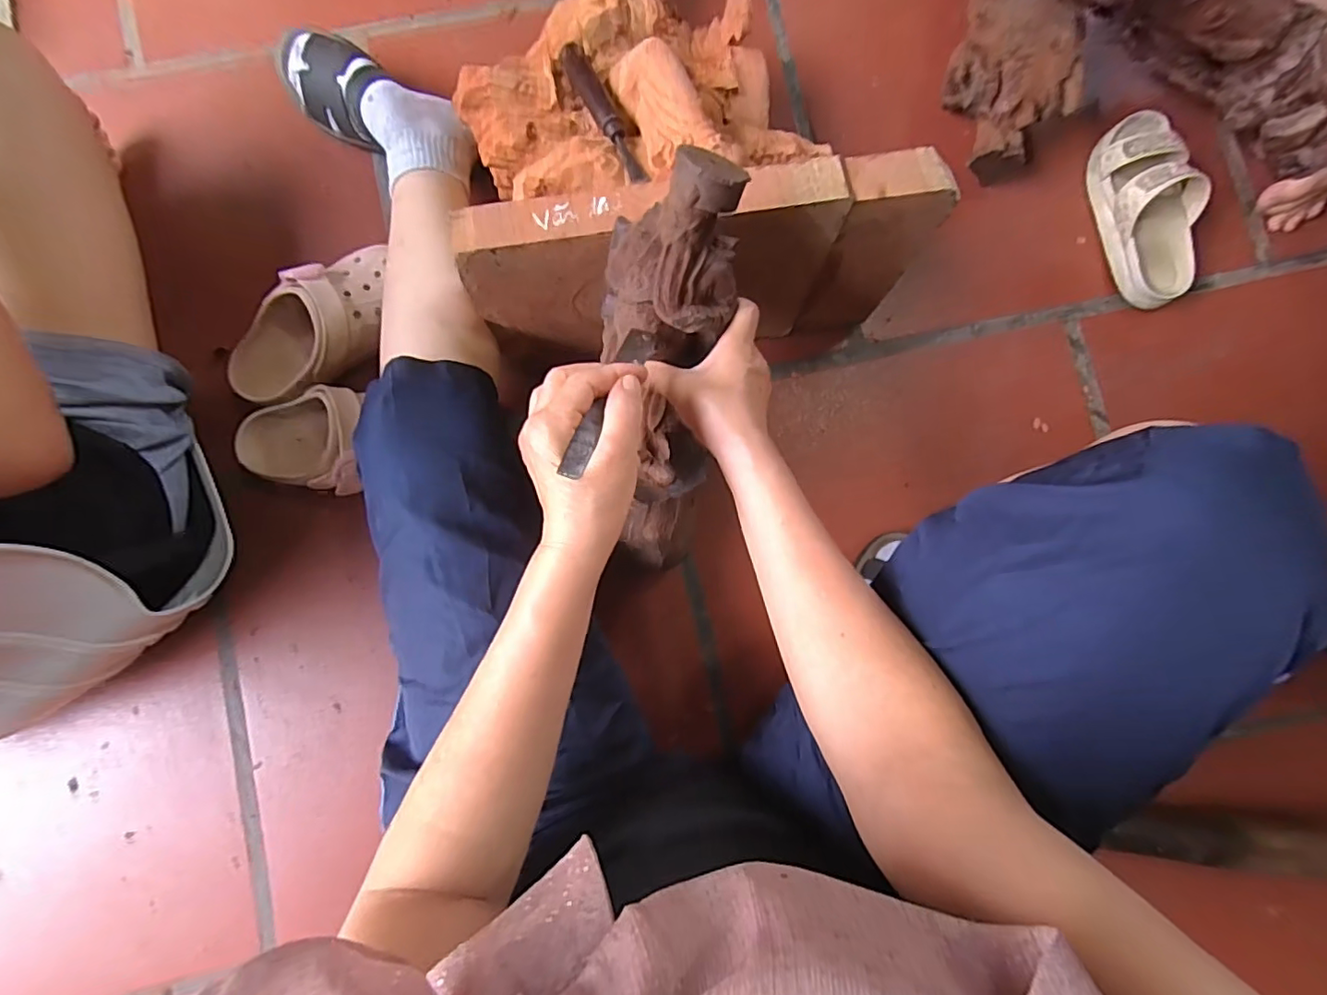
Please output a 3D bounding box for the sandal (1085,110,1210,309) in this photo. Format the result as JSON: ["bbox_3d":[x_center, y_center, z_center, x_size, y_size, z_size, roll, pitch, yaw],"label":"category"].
[{"bbox_3d":[0.579,-0.350,0.668,0.087,0.073,0.235,-5,85,-2],"label":"sandal"}]

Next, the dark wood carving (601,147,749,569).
[{"bbox_3d":[0.001,-0.085,0.462,0.091,0.337,0.088,1,40,-1],"label":"dark wood carving"}]

